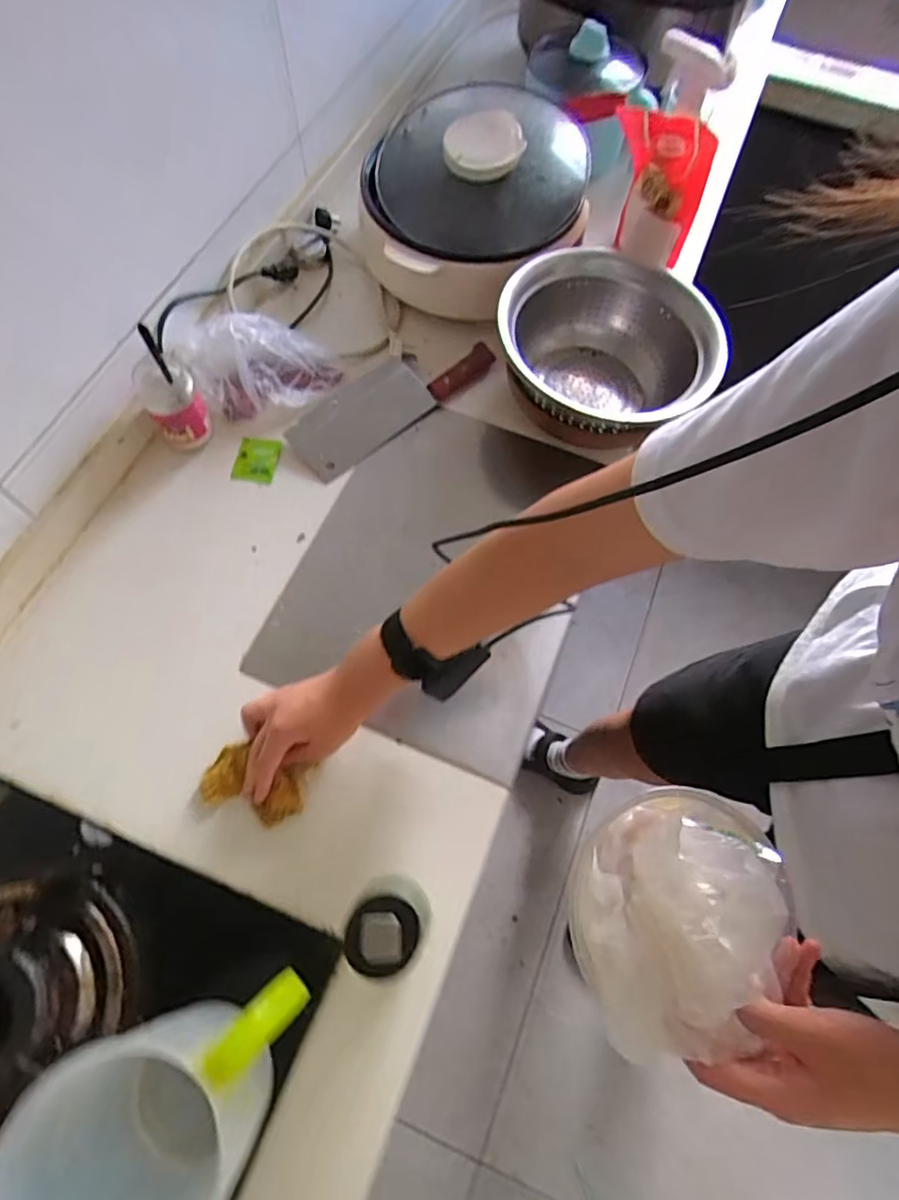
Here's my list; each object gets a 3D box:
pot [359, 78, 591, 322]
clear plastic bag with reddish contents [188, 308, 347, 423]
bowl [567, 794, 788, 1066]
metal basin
[{"bbox_3d":[0.030,-0.489,0.743,0.274,0.170,0.268,1,67,-2],"label":"pot"},{"bbox_3d":[-0.220,-0.282,0.702,0.160,0.068,0.099,-13,68,-8],"label":"clear plastic bag with reddish contents"},{"bbox_3d":[0.131,0.182,0.343,0.107,0.062,0.146,21,68,6],"label":"bowl"},{"bbox_3d":[0.168,-0.269,0.679,0.212,0.129,0.234,-41,74,-17],"label":"metal basin"}]

